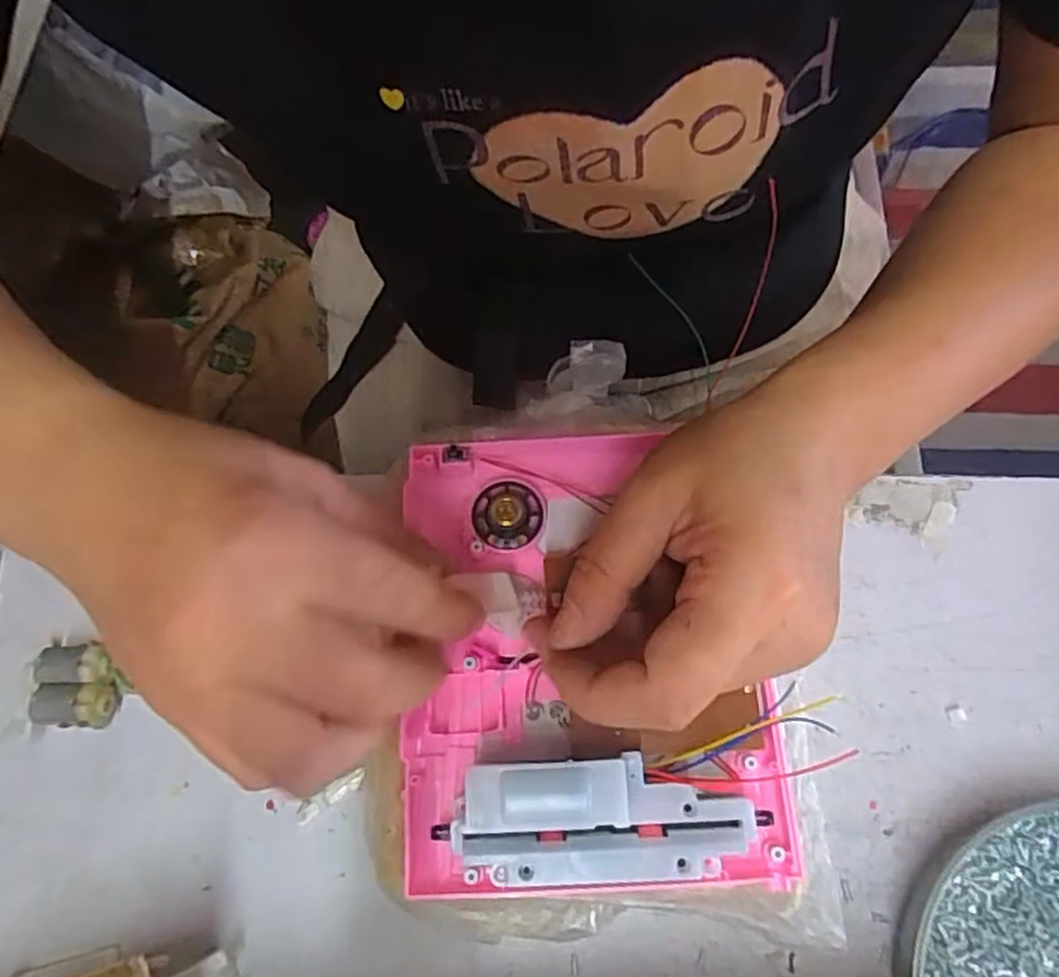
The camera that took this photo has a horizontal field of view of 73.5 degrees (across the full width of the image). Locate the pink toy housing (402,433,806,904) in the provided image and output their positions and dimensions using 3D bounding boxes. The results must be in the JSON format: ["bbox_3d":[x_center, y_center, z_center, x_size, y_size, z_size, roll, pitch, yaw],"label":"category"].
[{"bbox_3d":[0.019,0.052,0.254,0.130,0.038,0.163,-2,68,1],"label":"pink toy housing"}]

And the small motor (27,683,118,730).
[{"bbox_3d":[-0.187,0.088,0.291,0.030,0.015,0.017,3,69,4],"label":"small motor"}]

